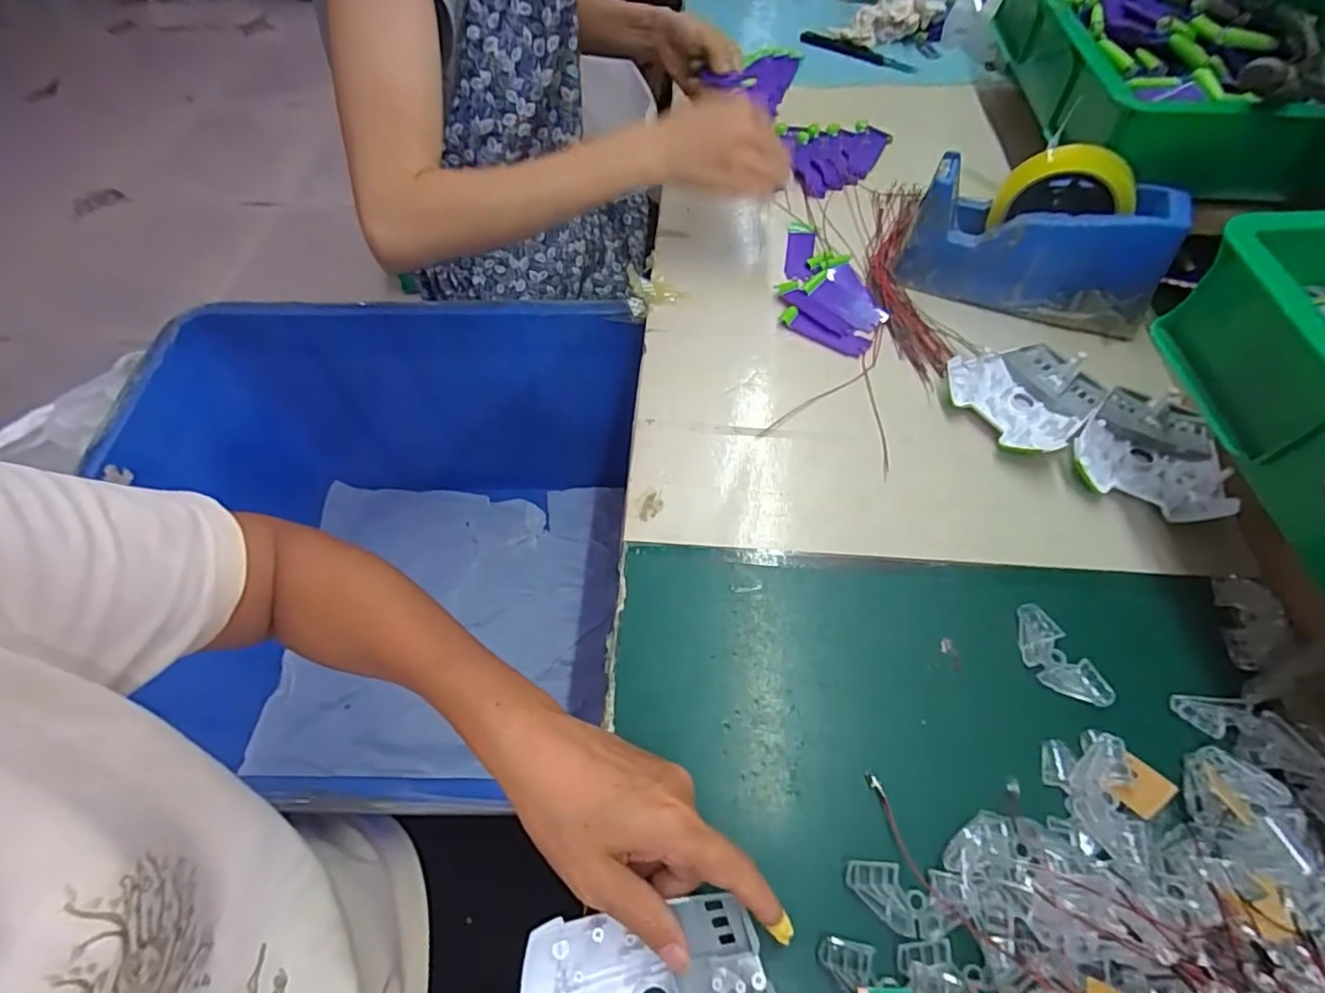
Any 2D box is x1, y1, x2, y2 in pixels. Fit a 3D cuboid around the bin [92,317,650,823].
[{"bbox_3d":[-0.280,0.089,0.666,0.472,0.341,0.467,1,59,2],"label":"bin"}]

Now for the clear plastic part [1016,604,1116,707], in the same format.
[{"bbox_3d":[0.243,0.101,0.376,0.031,0.006,0.068,-26,61,-12],"label":"clear plastic part"}]

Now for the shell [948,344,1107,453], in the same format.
[{"bbox_3d":[0.283,-0.078,0.466,0.102,0.022,0.092,-22,60,-10],"label":"shell"}]

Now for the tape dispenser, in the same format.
[{"bbox_3d":[0.316,-0.225,0.510,0.196,0.108,0.074,19,62,14],"label":"tape dispenser"}]

